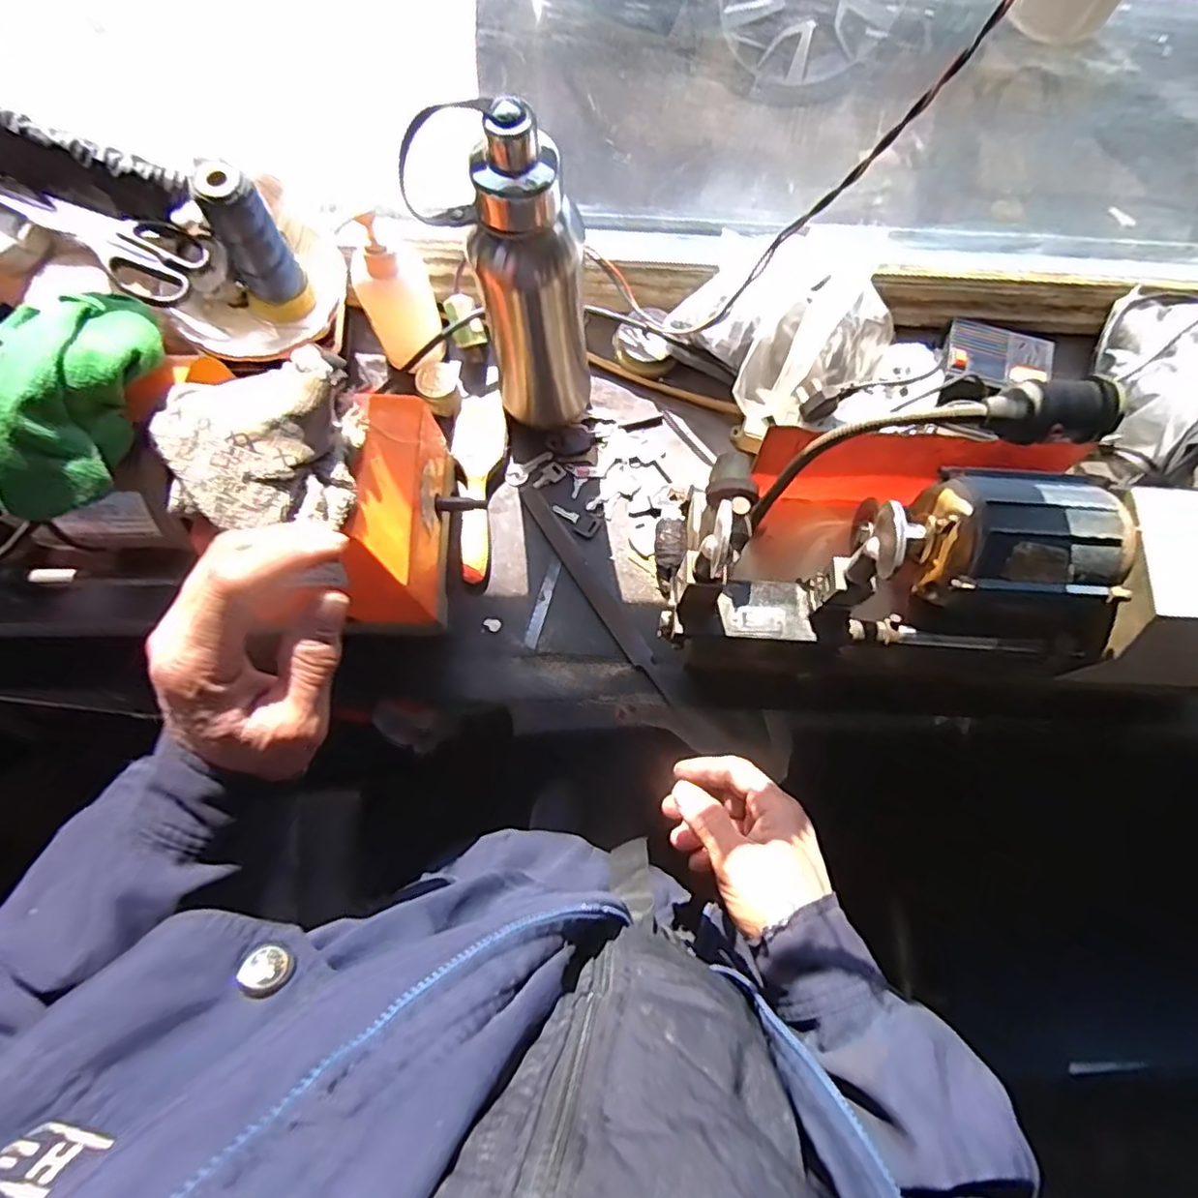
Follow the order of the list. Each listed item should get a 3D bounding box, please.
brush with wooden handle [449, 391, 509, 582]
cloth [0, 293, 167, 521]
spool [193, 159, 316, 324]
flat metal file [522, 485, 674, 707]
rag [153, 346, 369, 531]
[{"bbox_3d":[-0.116,-0.104,0.585,0.048,0.025,0.179,5,79,-1],"label":"brush with wooden handle"},{"bbox_3d":[-0.315,-0.124,0.378,0.075,0.052,0.152,15,79,2],"label":"cloth"},{"bbox_3d":[-0.279,-0.279,0.514,0.054,0.123,0.059,0,79,-1],"label":"spool"},{"bbox_3d":[-0.005,-0.009,0.575,0.020,0.009,0.227,-33,81,-8],"label":"flat metal file"},{"bbox_3d":[-0.209,-0.098,0.395,0.110,0.046,0.127,-4,79,-2],"label":"rag"}]

